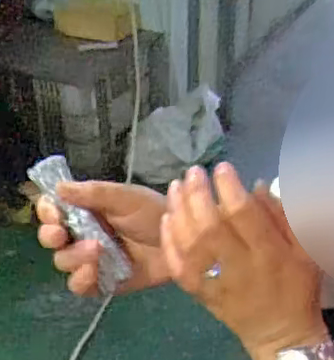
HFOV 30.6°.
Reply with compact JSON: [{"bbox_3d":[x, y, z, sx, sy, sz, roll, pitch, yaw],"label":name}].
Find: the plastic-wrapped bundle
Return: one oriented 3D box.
[{"bbox_3d":[-0.063,0.031,0.454,0.025,0.015,0.109,-30,83,-36],"label":"plastic-wrapped bundle"}]

